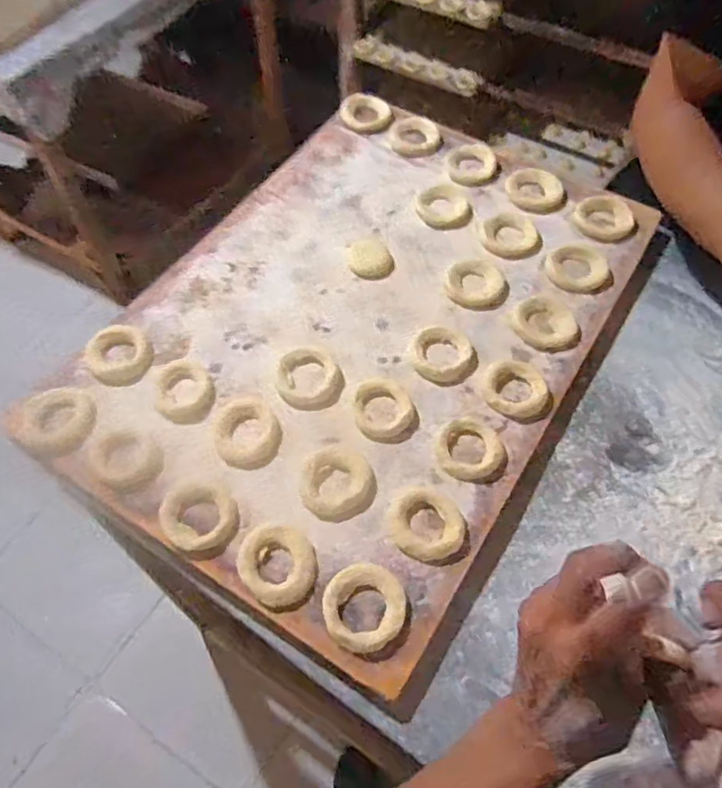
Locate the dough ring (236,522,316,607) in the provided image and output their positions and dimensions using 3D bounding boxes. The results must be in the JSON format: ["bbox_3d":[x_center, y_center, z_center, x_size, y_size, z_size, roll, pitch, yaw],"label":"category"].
[{"bbox_3d":[-0.067,0.135,0.477,0.059,0.012,0.064,0,58,0],"label":"dough ring"}]

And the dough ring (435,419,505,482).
[{"bbox_3d":[0.099,0.049,0.537,0.062,0.012,0.055,-5,59,-3],"label":"dough ring"}]

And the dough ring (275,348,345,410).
[{"bbox_3d":[-0.049,-0.016,0.575,0.063,0.012,0.065,0,58,0],"label":"dough ring"}]

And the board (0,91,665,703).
[{"bbox_3d":[0.010,-0.084,0.631,0.429,0.038,0.615,29,62,16],"label":"board"}]

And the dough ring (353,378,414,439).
[{"bbox_3d":[0.022,0.014,0.554,0.053,0.015,0.056,0,58,0],"label":"dough ring"}]

